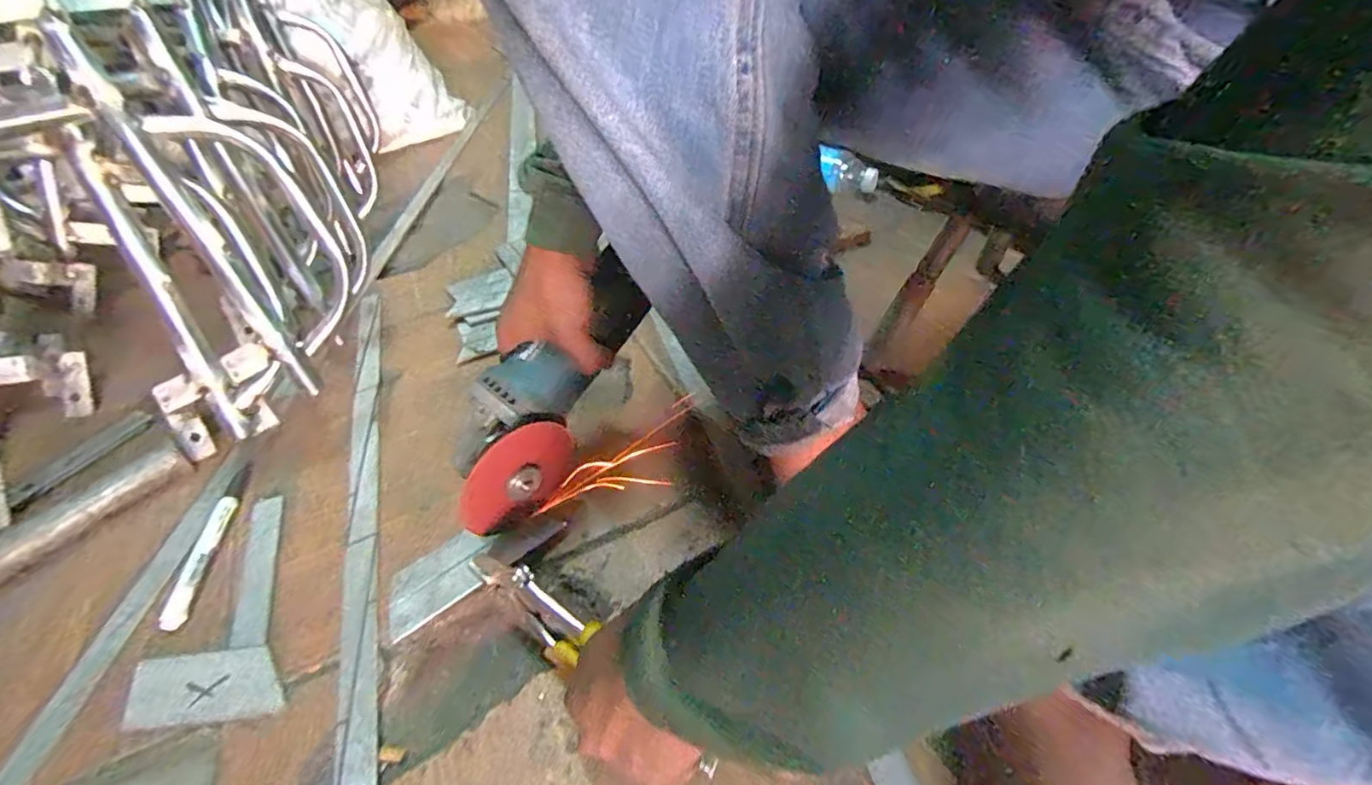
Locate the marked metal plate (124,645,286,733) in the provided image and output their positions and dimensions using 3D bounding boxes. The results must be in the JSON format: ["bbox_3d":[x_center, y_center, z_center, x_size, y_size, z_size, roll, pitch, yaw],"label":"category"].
[{"bbox_3d":[-0.325,0.199,0.398,0.103,0.004,0.047,-5,43,-4],"label":"marked metal plate"}]

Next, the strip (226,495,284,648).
[{"bbox_3d":[-0.338,0.135,0.462,0.025,0.004,0.139,-16,45,-14],"label":"strip"}]

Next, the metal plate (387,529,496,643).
[{"bbox_3d":[-0.178,0.133,0.423,0.046,0.005,0.084,38,50,27],"label":"metal plate"}]

